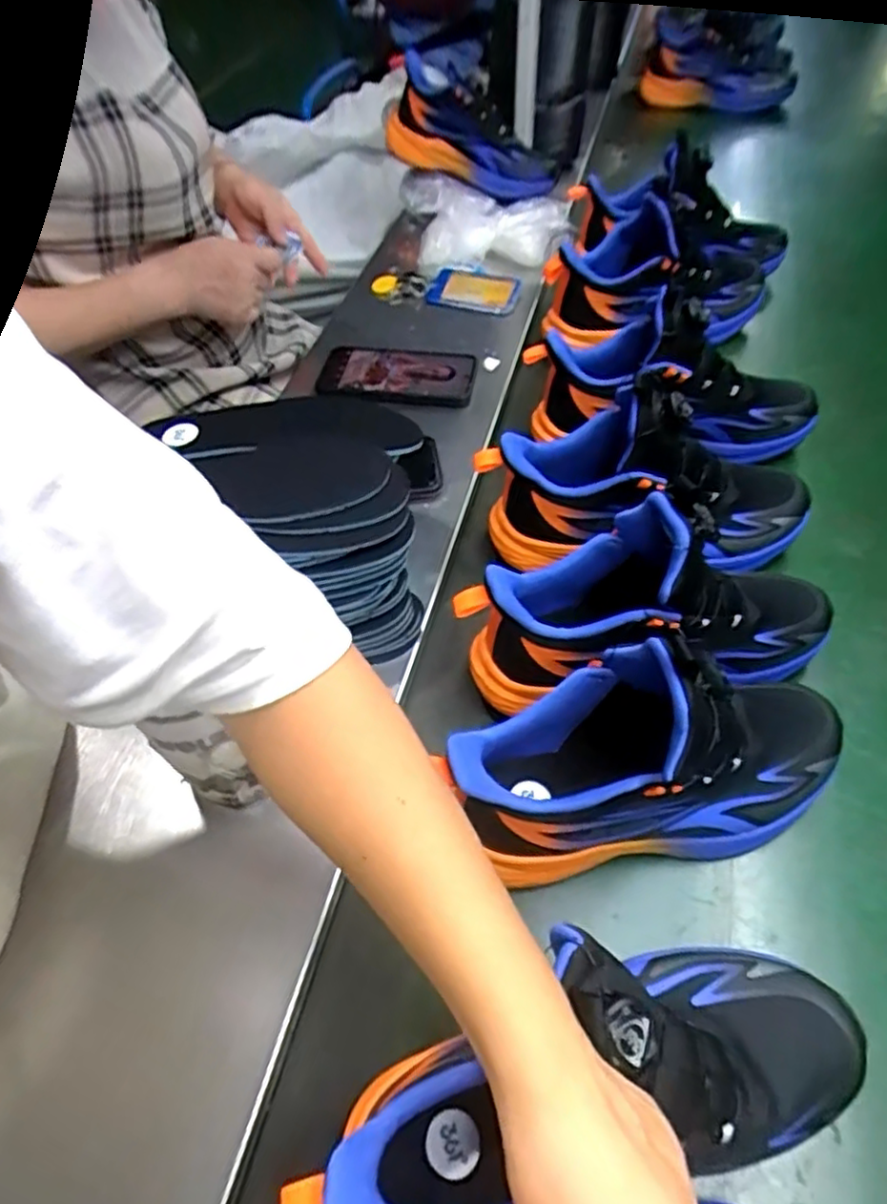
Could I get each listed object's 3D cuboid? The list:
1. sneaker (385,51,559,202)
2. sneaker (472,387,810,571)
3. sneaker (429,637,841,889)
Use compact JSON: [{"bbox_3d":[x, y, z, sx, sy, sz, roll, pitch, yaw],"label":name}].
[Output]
[{"bbox_3d":[0.044,-0.659,0.975,0.270,0.105,0.115,34,60,9],"label":"sneaker"},{"bbox_3d":[0.167,-0.098,0.548,0.275,0.141,0.094,3,54,3],"label":"sneaker"},{"bbox_3d":[0.130,0.088,0.404,0.254,0.159,0.092,-8,54,-5],"label":"sneaker"}]

